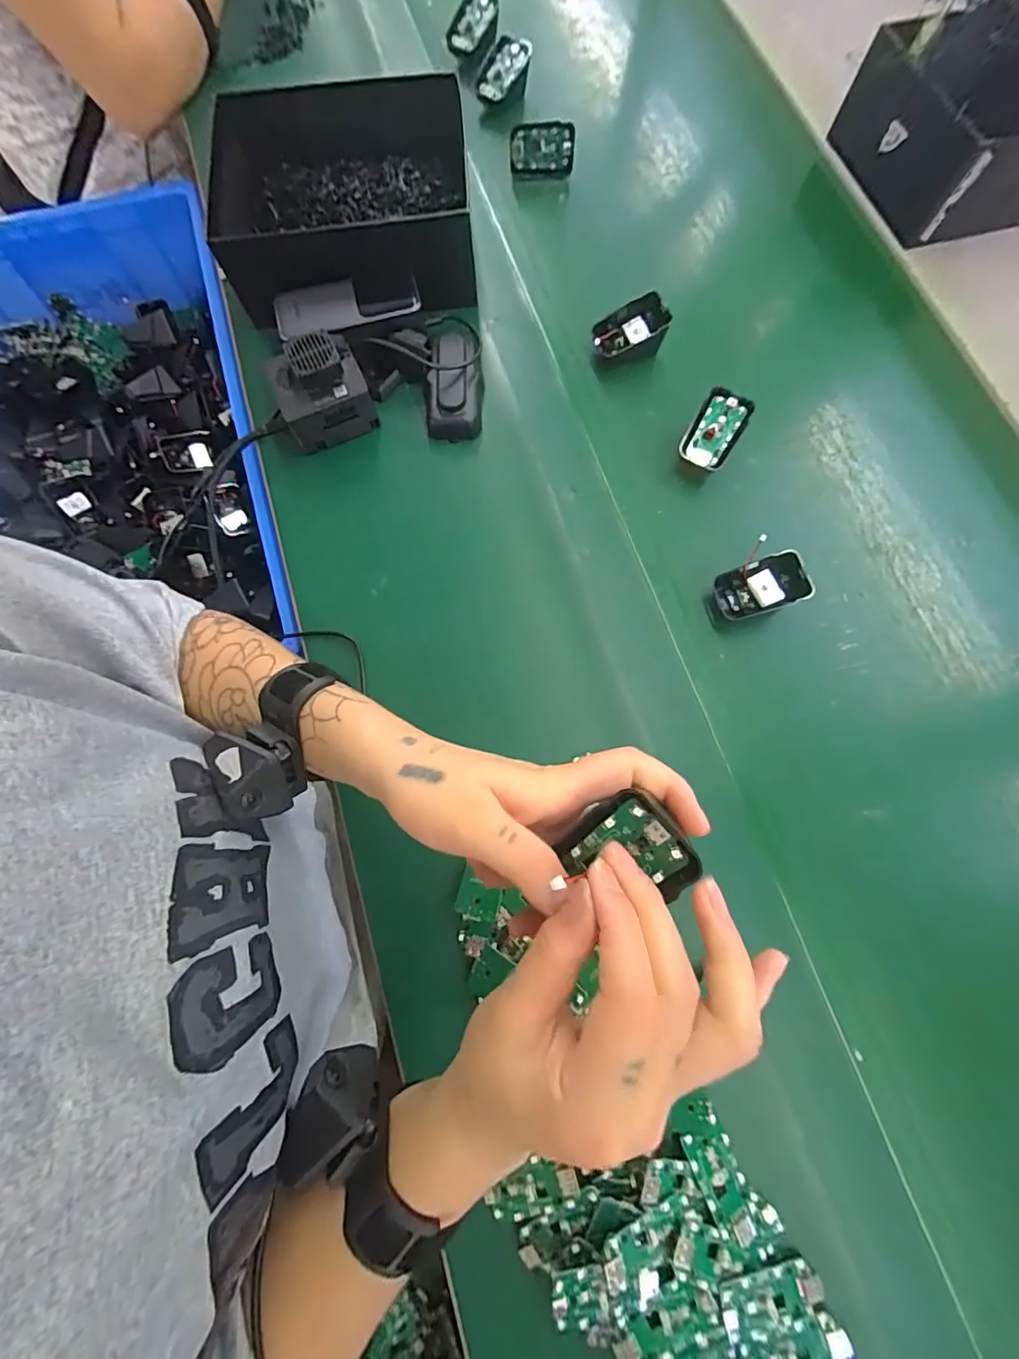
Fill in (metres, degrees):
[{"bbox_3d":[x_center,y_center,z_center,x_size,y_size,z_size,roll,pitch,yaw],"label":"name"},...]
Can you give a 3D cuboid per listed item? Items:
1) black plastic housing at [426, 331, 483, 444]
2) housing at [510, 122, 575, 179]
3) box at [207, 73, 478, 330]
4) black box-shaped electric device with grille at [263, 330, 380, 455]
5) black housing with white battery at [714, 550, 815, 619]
[{"bbox_3d":[-0.050,-0.278,0.475,0.049,0.040,0.098,2,73,0],"label":"black plastic housing"},{"bbox_3d":[0.036,-0.579,0.555,0.069,0.049,0.009,5,73,1],"label":"housing"},{"bbox_3d":[-0.164,-0.465,0.497,0.238,0.088,0.191,-6,73,-2],"label":"box"},{"bbox_3d":[-0.171,-0.261,0.458,0.078,0.064,0.068,-22,75,-7],"label":"black box-shaped electric device with grille"},{"bbox_3d":[0.210,-0.077,0.423,0.068,0.018,0.042,-17,88,21],"label":"black housing with white battery"}]

